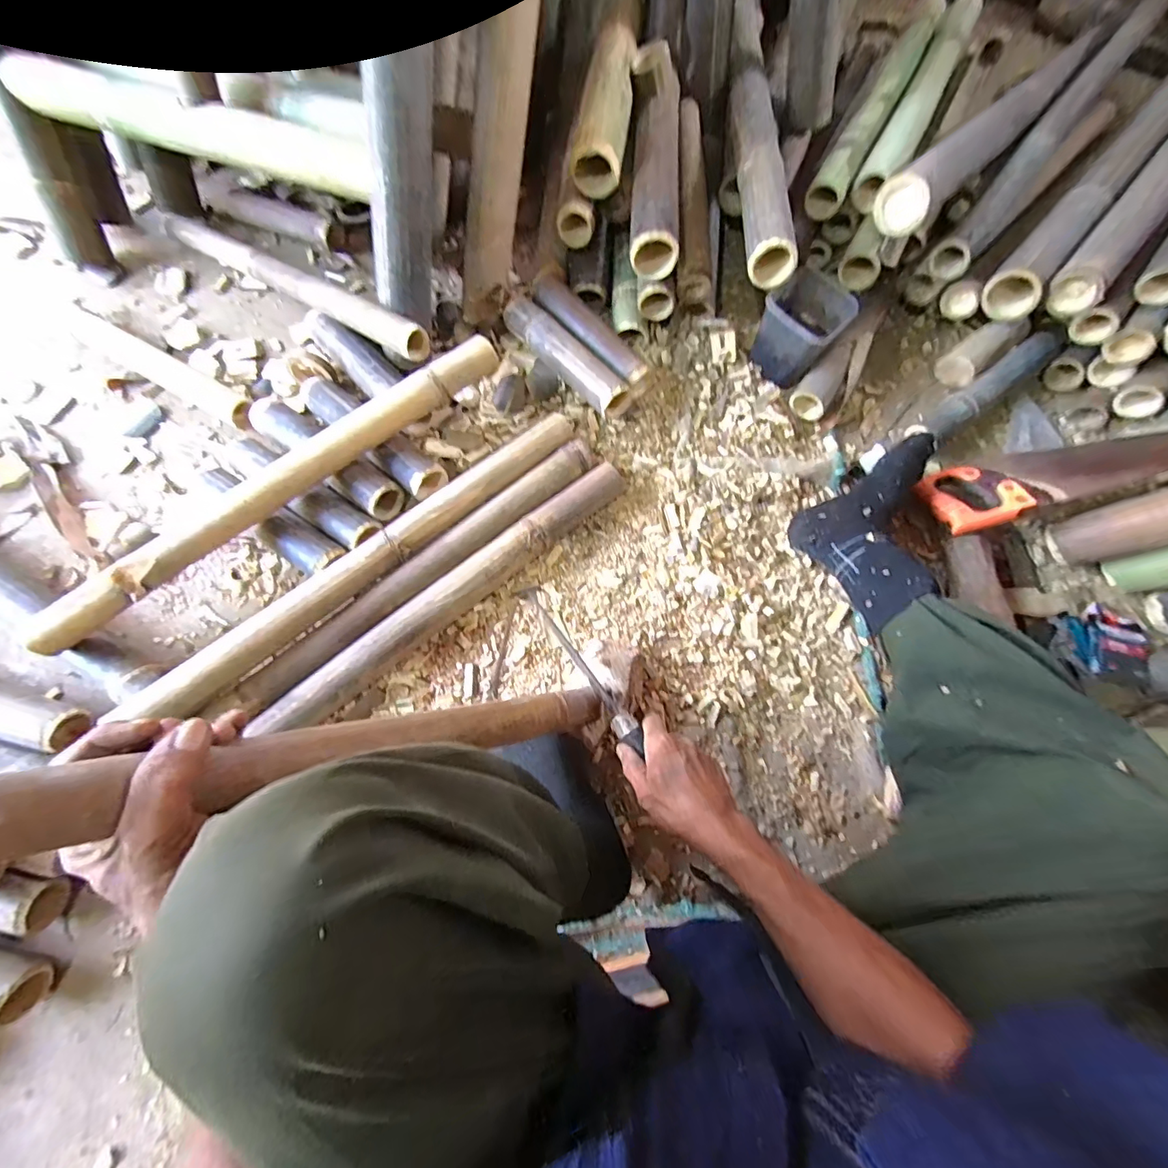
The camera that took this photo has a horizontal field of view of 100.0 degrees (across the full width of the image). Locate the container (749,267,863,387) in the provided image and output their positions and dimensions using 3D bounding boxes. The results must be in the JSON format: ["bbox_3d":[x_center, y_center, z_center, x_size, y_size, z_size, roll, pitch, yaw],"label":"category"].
[{"bbox_3d":[0.342,-0.406,0.788,0.110,0.115,0.101,42,75,10],"label":"container"}]

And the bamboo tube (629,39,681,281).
[{"bbox_3d":[0.113,-0.647,0.749,0.080,0.073,0.376,2,73,-3],"label":"bamboo tube"}]

